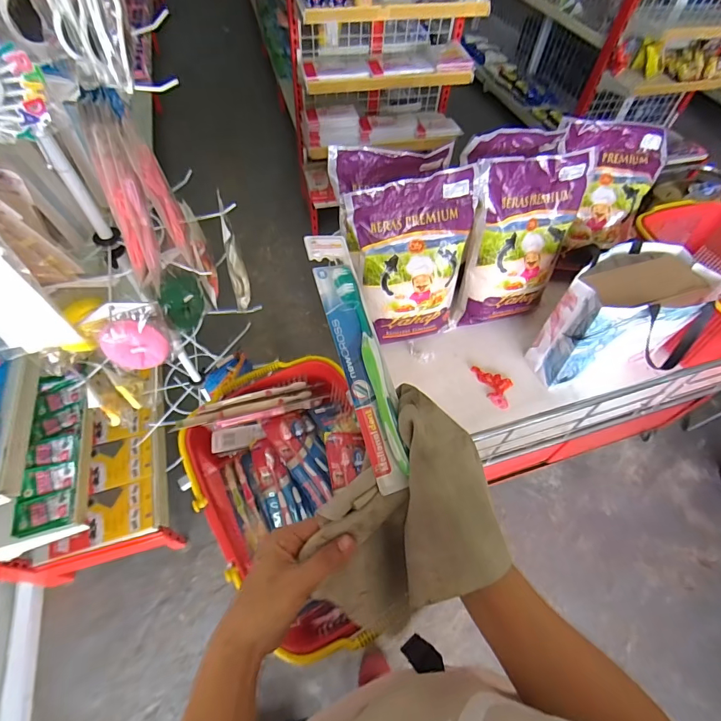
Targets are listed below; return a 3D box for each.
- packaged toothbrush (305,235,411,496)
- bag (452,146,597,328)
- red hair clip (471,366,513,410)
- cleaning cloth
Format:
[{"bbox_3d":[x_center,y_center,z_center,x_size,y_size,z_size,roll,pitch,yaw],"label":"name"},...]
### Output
[{"bbox_3d":[-0.001,-0.006,0.355,0.038,0.016,0.230,-14,77,-12],"label":"packaged toothbrush"},{"bbox_3d":[0.378,-0.279,0.978,0.281,0.383,0.101,-16,30,-14],"label":"bag"},{"bbox_3d":[0.303,0.066,0.978,0.100,0.018,0.090,22,57,12],"label":"red hair clip"},{"bbox_3d":[0.043,0.142,0.340,0.140,0.124,0.159,35,61,20],"label":"cleaning cloth"}]

